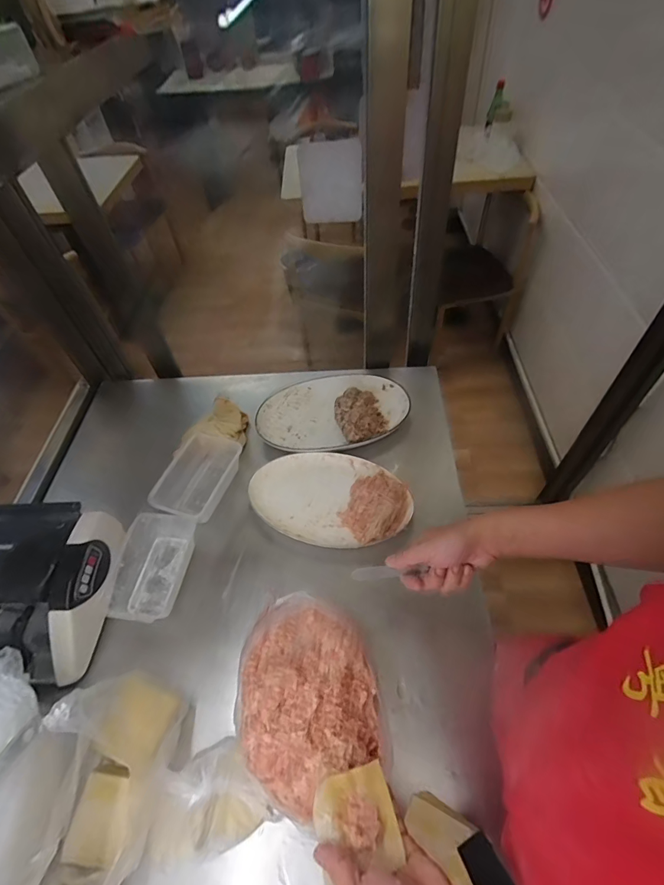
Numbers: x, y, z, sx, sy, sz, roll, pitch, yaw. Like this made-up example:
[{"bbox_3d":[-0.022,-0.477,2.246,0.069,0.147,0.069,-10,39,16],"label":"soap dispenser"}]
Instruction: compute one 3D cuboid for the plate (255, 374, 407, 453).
[{"bbox_3d":[0.003,-0.071,0.860,0.315,0.040,0.208,-3,53,2],"label":"plate"}]

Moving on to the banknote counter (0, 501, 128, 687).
[{"bbox_3d":[-0.456,0.196,0.606,0.230,0.142,0.219,6,54,9],"label":"banknote counter"}]

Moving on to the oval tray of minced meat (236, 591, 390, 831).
[{"bbox_3d":[-0.029,0.326,0.538,0.176,0.093,0.249,-10,53,-3],"label":"oval tray of minced meat"}]

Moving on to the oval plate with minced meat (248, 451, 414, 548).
[{"bbox_3d":[-0.005,0.093,0.746,0.293,0.046,0.185,3,53,7],"label":"oval plate with minced meat"}]

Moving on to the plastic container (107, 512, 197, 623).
[{"bbox_3d":[-0.296,0.205,0.684,0.098,0.059,0.170,7,54,9],"label":"plastic container"}]

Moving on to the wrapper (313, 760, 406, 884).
[{"bbox_3d":[0.021,0.356,0.393,0.075,0.024,0.069,-15,53,-7],"label":"wrapper"}]

